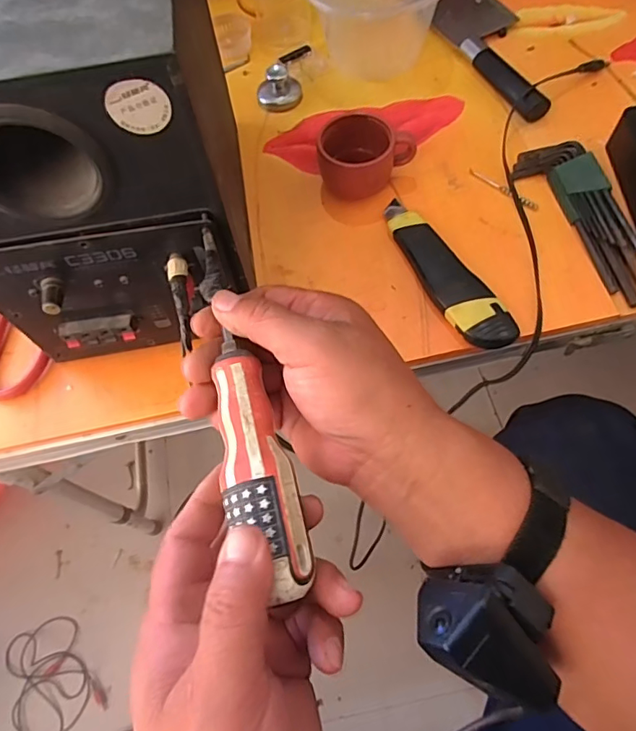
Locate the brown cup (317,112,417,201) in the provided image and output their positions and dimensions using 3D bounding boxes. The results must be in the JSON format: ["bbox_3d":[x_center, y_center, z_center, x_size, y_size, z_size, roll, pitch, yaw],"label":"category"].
[{"bbox_3d":[0.040,-0.184,0.442,0.078,0.046,0.052,-16,66,-4],"label":"brown cup"}]

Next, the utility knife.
[{"bbox_3d":[0.099,-0.078,0.406,0.040,0.022,0.160,-25,67,-8],"label":"utility knife"}]

